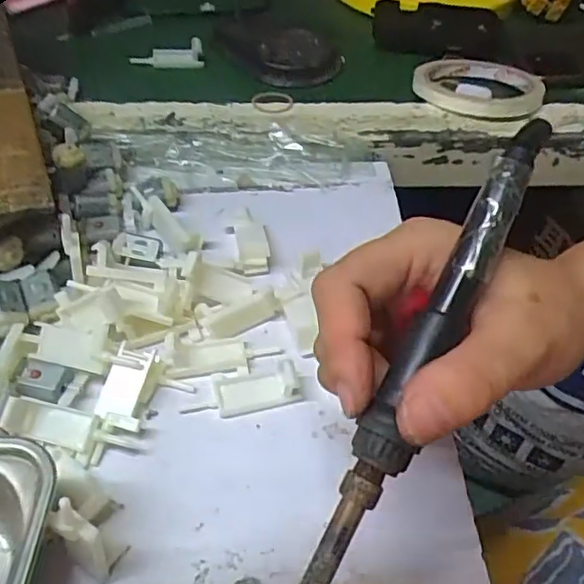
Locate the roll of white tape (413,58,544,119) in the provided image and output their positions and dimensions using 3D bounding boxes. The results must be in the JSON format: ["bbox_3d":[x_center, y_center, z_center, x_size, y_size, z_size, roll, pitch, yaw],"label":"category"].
[{"bbox_3d":[0.146,-0.163,0.471,0.096,0.014,0.098,1,49,-2],"label":"roll of white tape"}]

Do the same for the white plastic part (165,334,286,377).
[{"bbox_3d":[-0.035,0.031,0.310,0.057,0.013,0.020,-2,49,-5],"label":"white plastic part"}]

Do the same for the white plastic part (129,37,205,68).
[{"bbox_3d":[-0.103,-0.199,0.501,0.060,0.024,0.015,4,49,1],"label":"white plastic part"}]

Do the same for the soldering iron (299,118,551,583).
[{"bbox_3d":[0.042,0.027,0.204,0.018,0.025,0.188,25,80,18],"label":"soldering iron"}]

